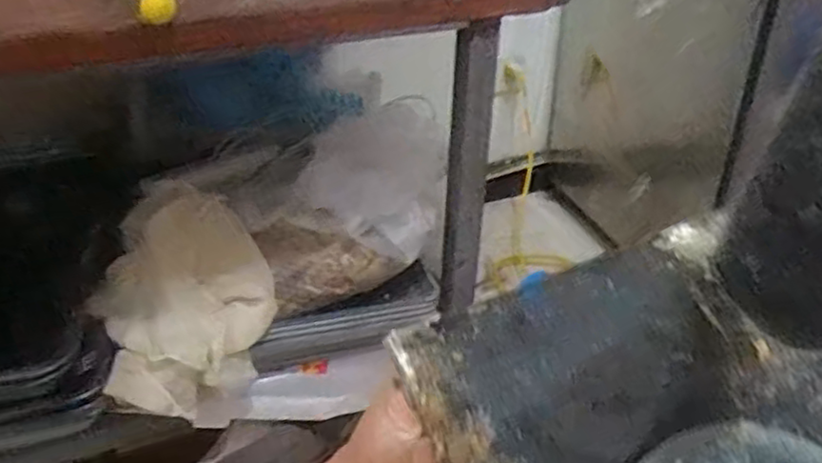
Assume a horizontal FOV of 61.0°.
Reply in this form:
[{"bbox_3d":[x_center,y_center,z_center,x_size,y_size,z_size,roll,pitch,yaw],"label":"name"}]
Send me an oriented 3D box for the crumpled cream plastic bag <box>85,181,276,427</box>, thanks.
[{"bbox_3d":[-0.266,0.080,0.824,0.184,0.204,0.249,-12,34,-18],"label":"crumpled cream plastic bag"}]

